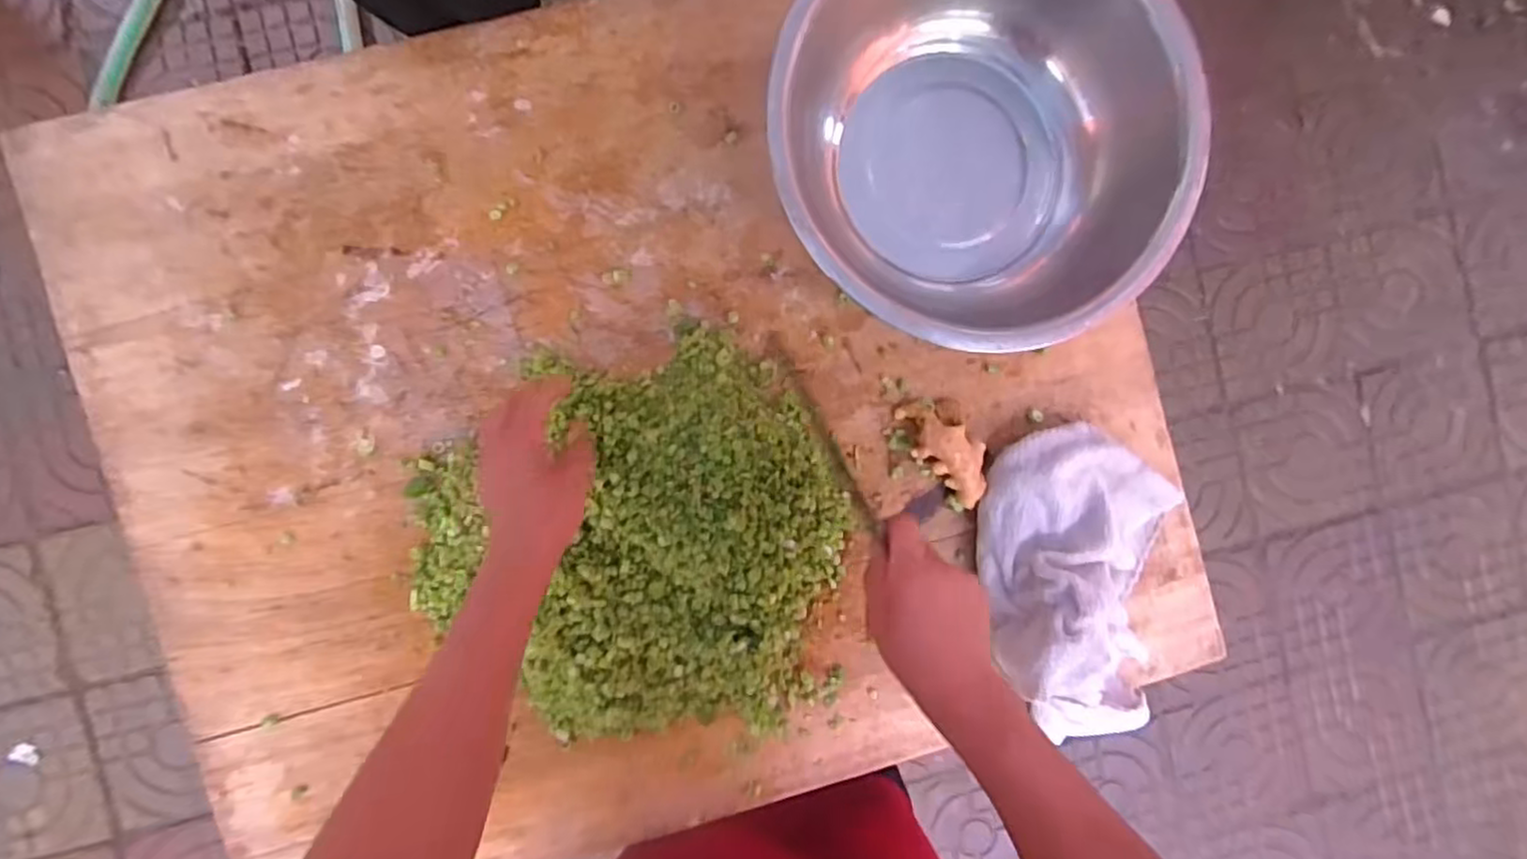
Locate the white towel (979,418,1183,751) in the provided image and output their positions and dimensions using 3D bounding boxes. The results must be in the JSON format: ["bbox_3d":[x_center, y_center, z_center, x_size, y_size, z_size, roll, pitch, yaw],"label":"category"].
[{"bbox_3d":[0.291,0.134,0.622,0.186,0.092,0.256,11,91,-5],"label":"white towel"}]

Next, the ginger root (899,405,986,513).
[{"bbox_3d":[0.170,0.019,0.648,0.049,0.028,0.108,-44,94,-2],"label":"ginger root"}]

